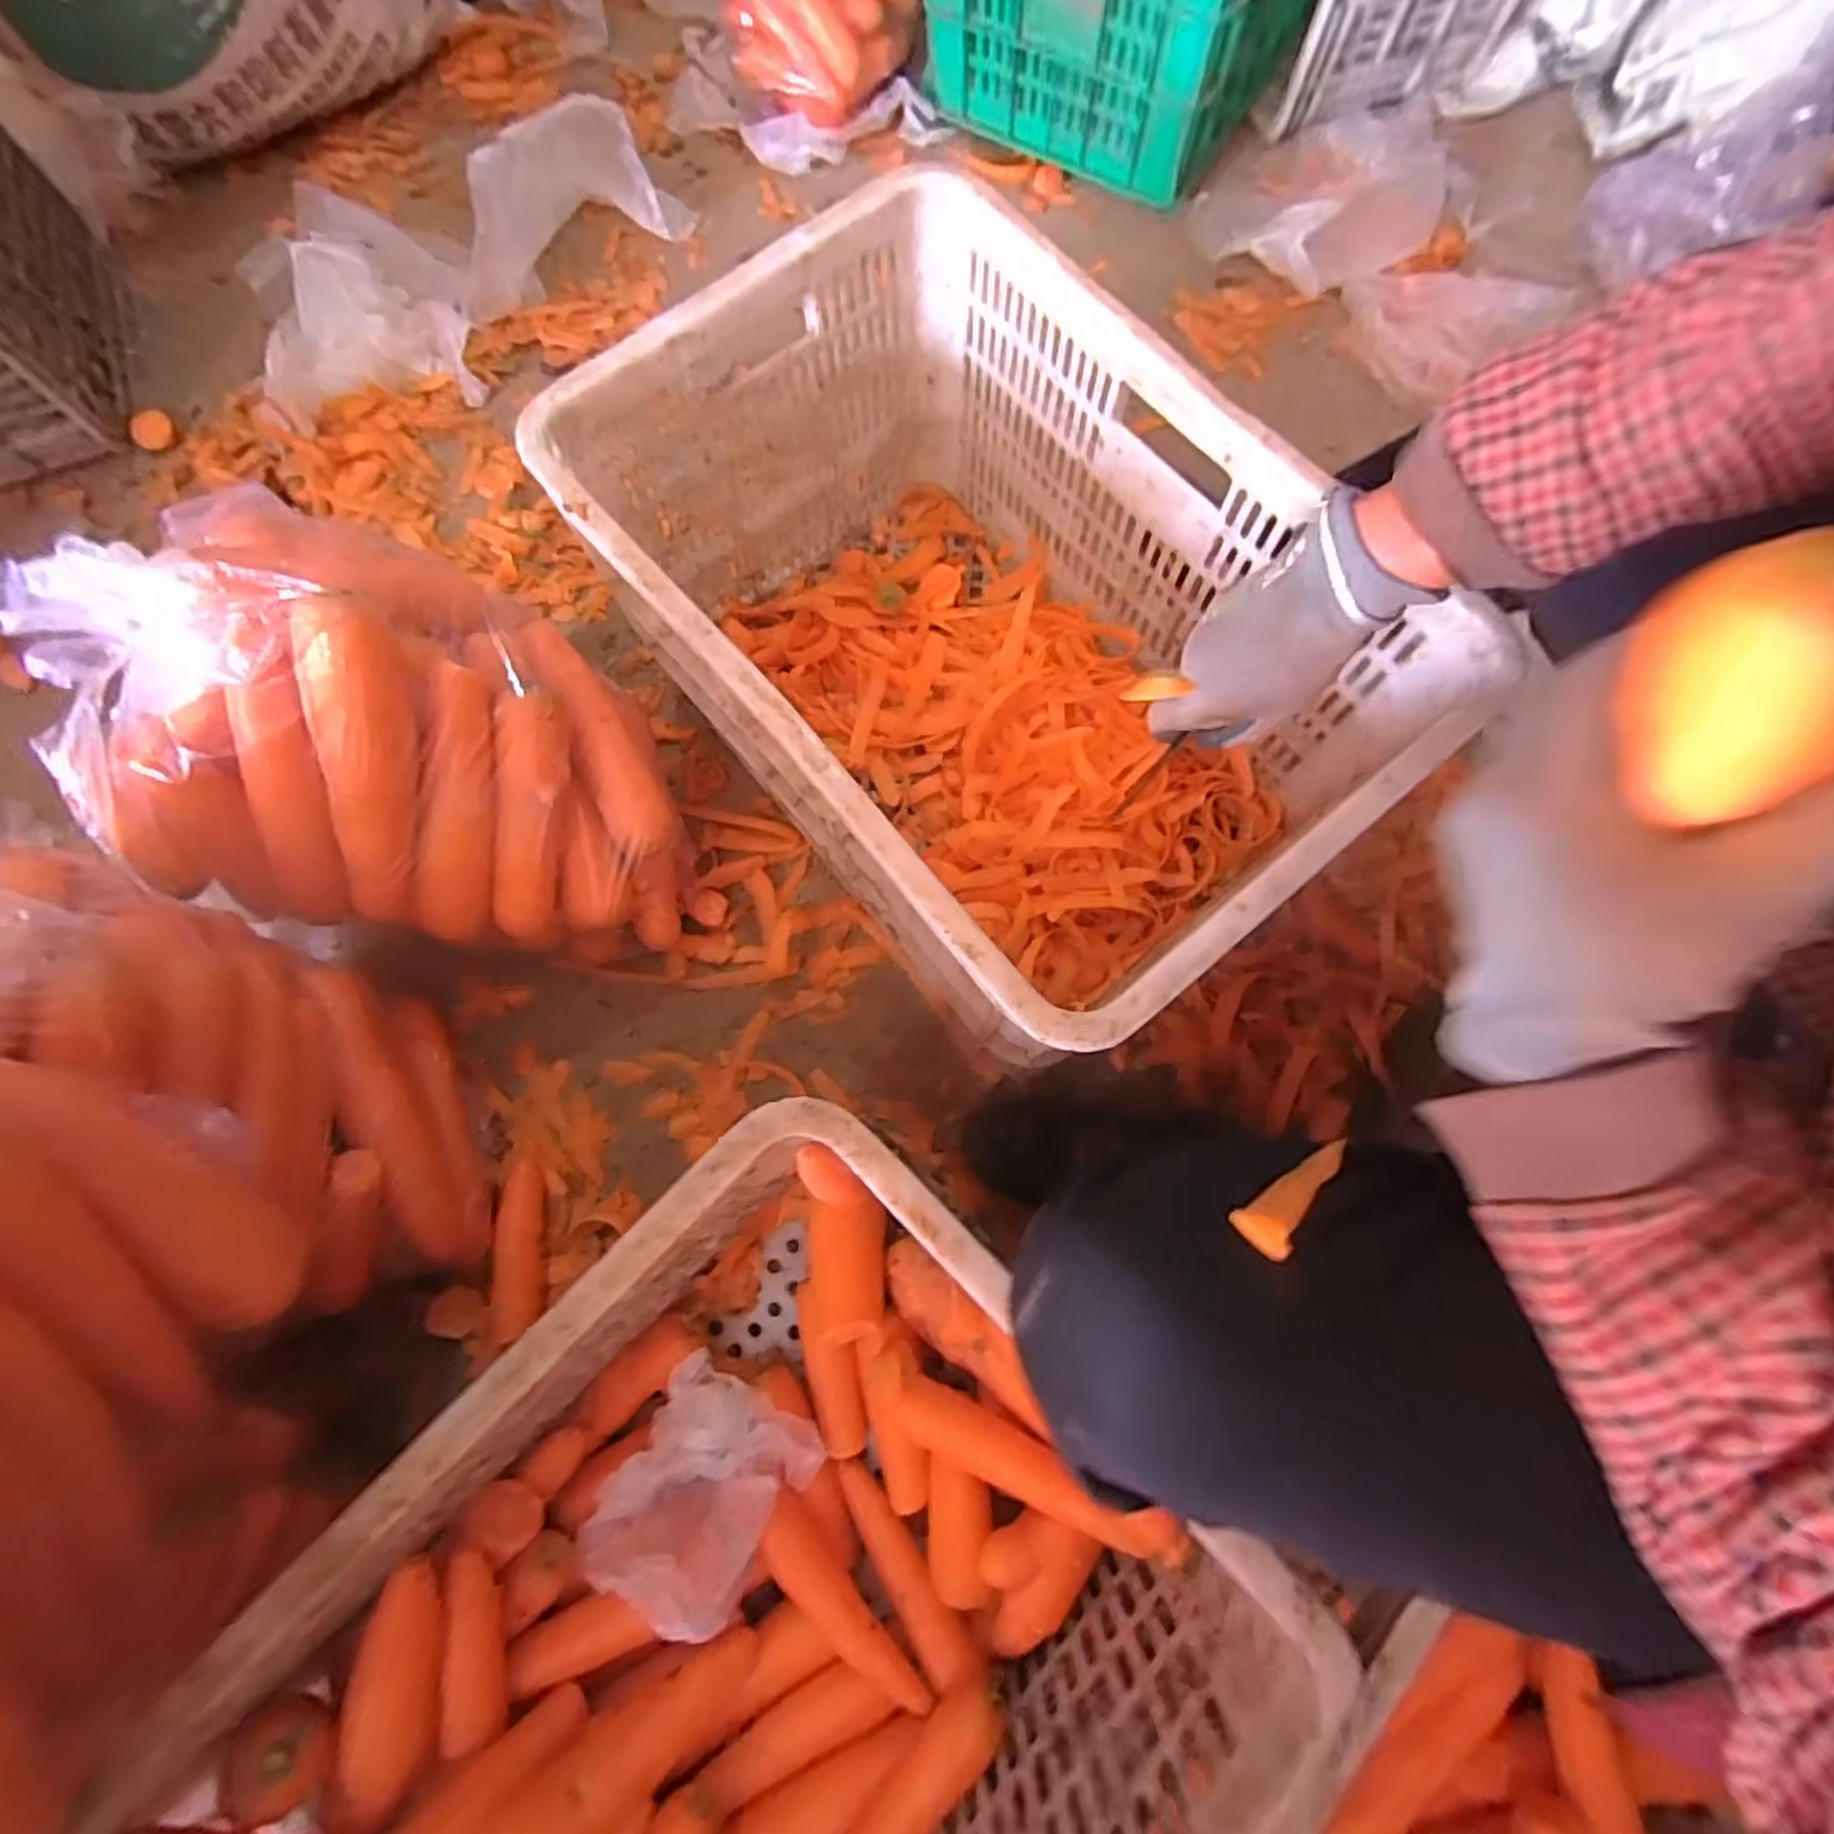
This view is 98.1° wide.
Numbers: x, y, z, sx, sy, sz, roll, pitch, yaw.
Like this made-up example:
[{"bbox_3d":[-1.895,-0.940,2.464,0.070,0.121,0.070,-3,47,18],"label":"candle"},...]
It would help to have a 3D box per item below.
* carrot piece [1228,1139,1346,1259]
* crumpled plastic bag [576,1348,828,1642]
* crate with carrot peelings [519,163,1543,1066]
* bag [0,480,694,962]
[{"bbox_3d":[0.131,0.093,0.273,0.075,0.011,0.014,-16,72,-41],"label":"carrot piece"},{"bbox_3d":[-0.139,0.370,0.506,0.112,0.057,0.129,30,76,7],"label":"crumpled plastic bag"},{"bbox_3d":[0.041,-0.186,0.595,0.347,0.280,0.514,-39,78,-10],"label":"crate with carrot peelings"},{"bbox_3d":[-0.355,-0.116,0.551,0.335,0.250,0.236,13,75,3],"label":"bag"}]

